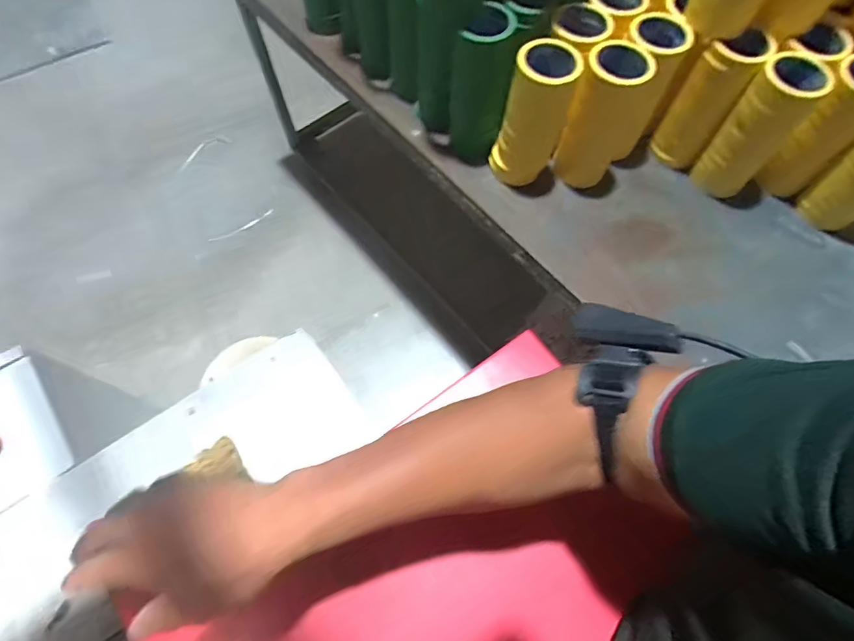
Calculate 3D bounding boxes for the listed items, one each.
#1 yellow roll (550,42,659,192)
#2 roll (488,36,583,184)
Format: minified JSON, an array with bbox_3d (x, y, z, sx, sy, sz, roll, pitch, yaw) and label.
[{"bbox_3d":[0.295,-0.334,0.847,0.100,0.277,0.096,19,67,9],"label":"yellow roll"},{"bbox_3d":[0.180,-0.344,0.823,0.091,0.235,0.092,0,66,0],"label":"roll"}]

